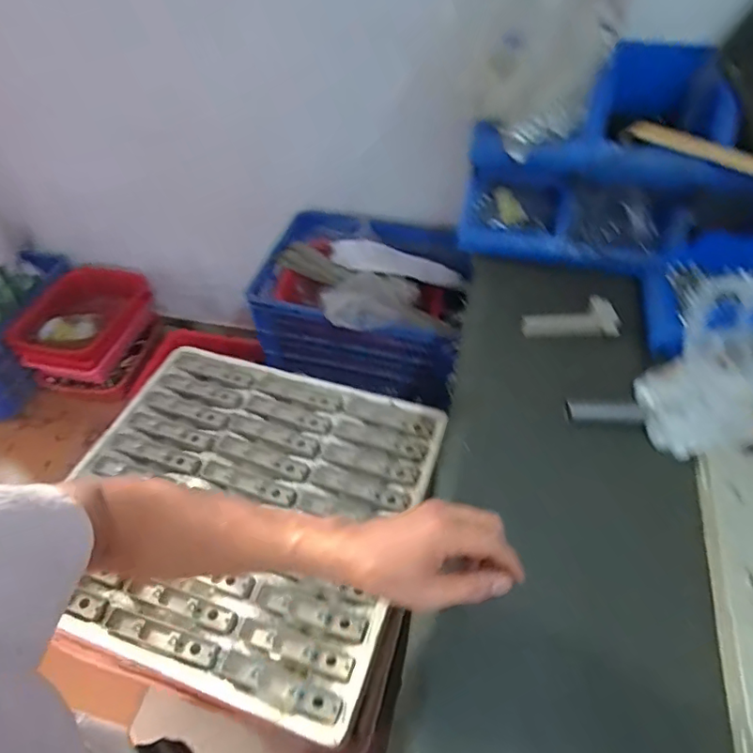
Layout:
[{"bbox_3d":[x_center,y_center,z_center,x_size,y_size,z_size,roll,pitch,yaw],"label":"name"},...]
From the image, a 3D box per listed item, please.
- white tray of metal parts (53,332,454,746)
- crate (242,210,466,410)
[{"bbox_3d":[-0.204,0.181,0.821,0.525,0.041,0.507,13,51,14],"label":"white tray of metal parts"},{"bbox_3d":[-0.042,-0.196,1.280,0.429,0.278,0.388,8,49,8],"label":"crate"}]

